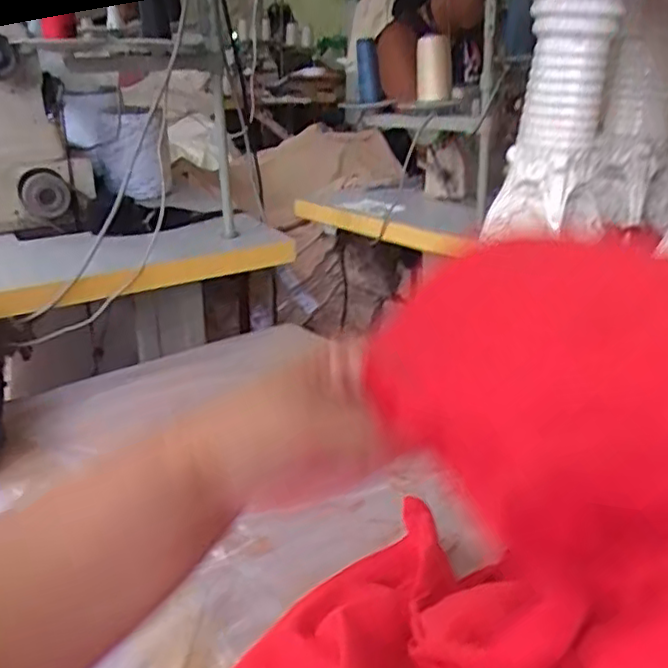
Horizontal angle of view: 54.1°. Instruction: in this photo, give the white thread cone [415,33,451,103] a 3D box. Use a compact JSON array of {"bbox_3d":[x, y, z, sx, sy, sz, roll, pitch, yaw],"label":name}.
[{"bbox_3d":[0.158,-0.422,1.038,0.057,0.095,0.046,5,25,7],"label":"white thread cone"}]

